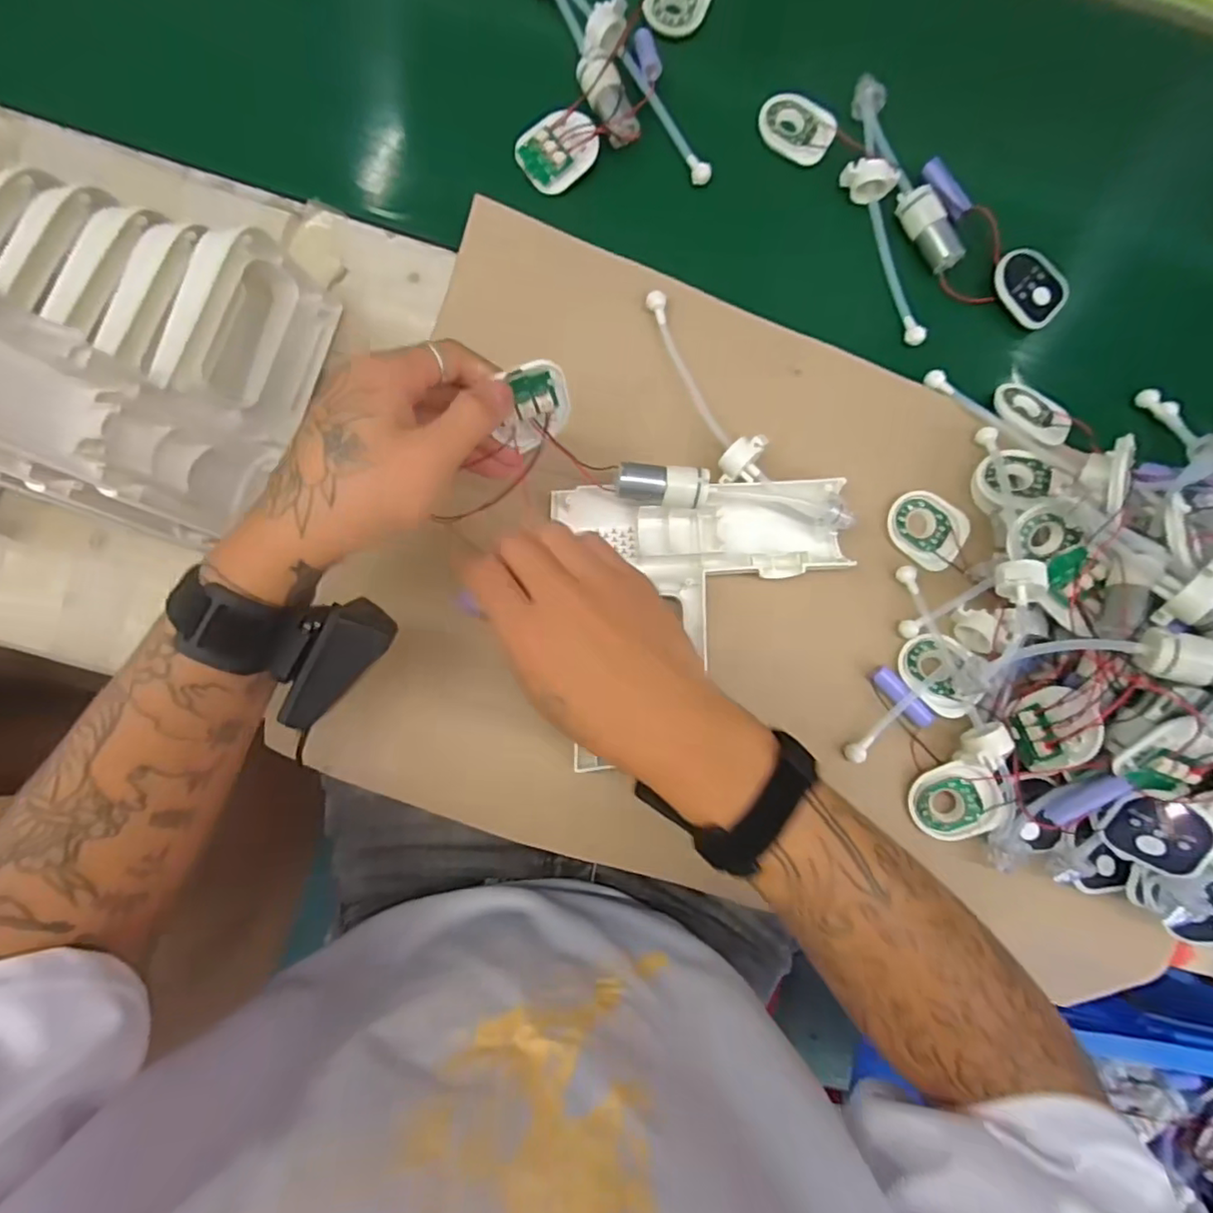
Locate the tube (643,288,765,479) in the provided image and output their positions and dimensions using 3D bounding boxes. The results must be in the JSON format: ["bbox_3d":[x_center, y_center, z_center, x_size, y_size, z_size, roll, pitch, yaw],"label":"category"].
[{"bbox_3d":[0.069,-0.153,0.429,0.028,0.036,0.143,-22,87,-7],"label":"tube"}]

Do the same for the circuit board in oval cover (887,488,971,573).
[{"bbox_3d":[0.233,-0.056,0.449,0.059,0.007,0.048,44,82,0],"label":"circuit board in oval cover"}]

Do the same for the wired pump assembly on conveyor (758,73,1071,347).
[{"bbox_3d":[0.243,-0.311,0.480,0.139,0.029,0.252,-31,88,-7],"label":"wired pump assembly on conveyor"}]

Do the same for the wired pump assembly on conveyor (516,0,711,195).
[{"bbox_3d":[0.009,-0.405,0.465,0.137,0.034,0.190,2,84,-5],"label":"wired pump assembly on conveyor"}]

